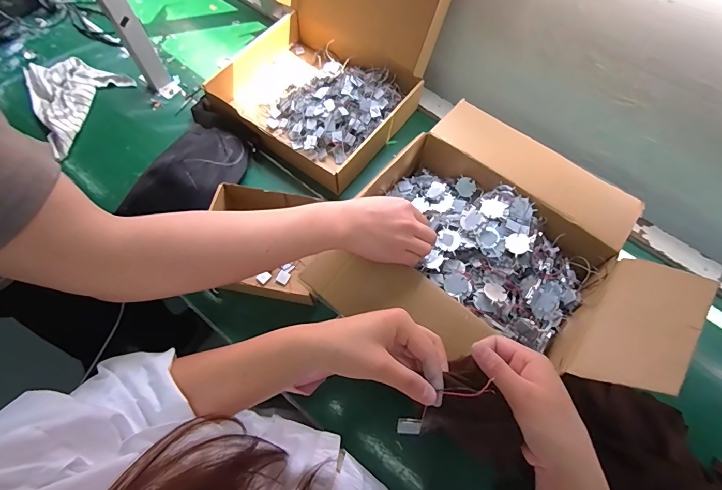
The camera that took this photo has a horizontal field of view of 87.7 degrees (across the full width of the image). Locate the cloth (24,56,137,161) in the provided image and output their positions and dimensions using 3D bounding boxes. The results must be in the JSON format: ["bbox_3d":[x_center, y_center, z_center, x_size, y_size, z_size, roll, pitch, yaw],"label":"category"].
[{"bbox_3d":[-0.651,-0.311,0.803,0.225,0.028,0.232,21,68,9],"label":"cloth"}]

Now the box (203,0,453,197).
[{"bbox_3d":[-0.064,-0.407,0.697,0.371,0.389,0.422,37,71,14],"label":"box"}]

